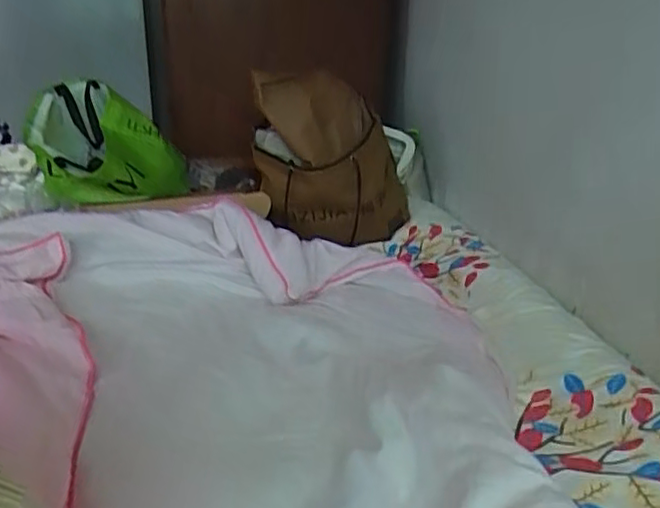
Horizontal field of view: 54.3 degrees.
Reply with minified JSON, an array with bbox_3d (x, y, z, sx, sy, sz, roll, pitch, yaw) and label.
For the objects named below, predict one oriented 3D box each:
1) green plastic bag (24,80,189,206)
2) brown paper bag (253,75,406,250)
[{"bbox_3d":[-0.482,-0.246,1.395,0.308,0.218,0.303,-5,20,-16],"label":"green plastic bag"},{"bbox_3d":[0.001,-0.194,1.301,0.297,0.323,0.230,-1,20,-4],"label":"brown paper bag"}]

